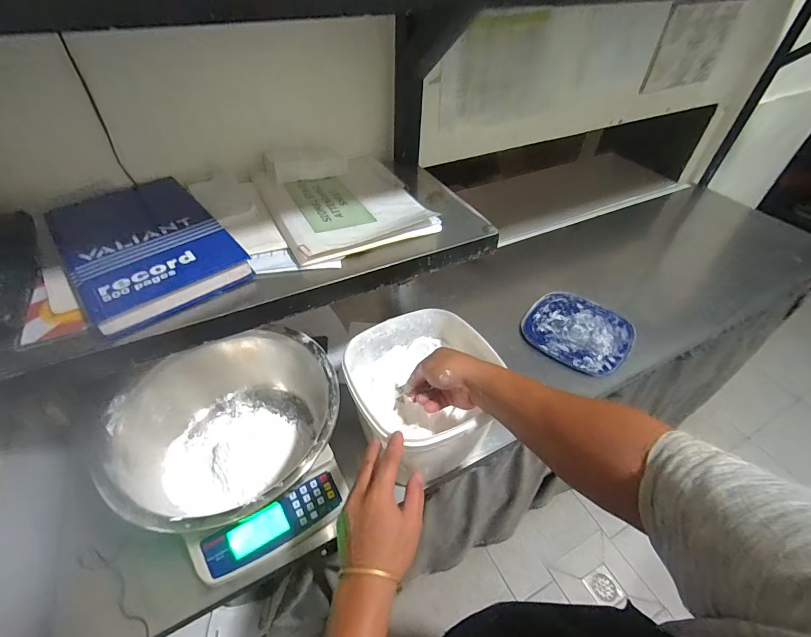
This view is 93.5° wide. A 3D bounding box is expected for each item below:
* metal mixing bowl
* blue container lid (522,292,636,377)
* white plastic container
[{"bbox_3d":[-0.241,0.156,0.545,0.289,0.124,0.281,1,46,-1],"label":"metal mixing bowl"},{"bbox_3d":[0.385,0.023,0.854,0.215,0.013,0.215,28,52,24],"label":"blue container lid"},{"bbox_3d":[0.032,0.108,0.600,0.224,0.125,0.223,-18,49,-18],"label":"white plastic container"}]

